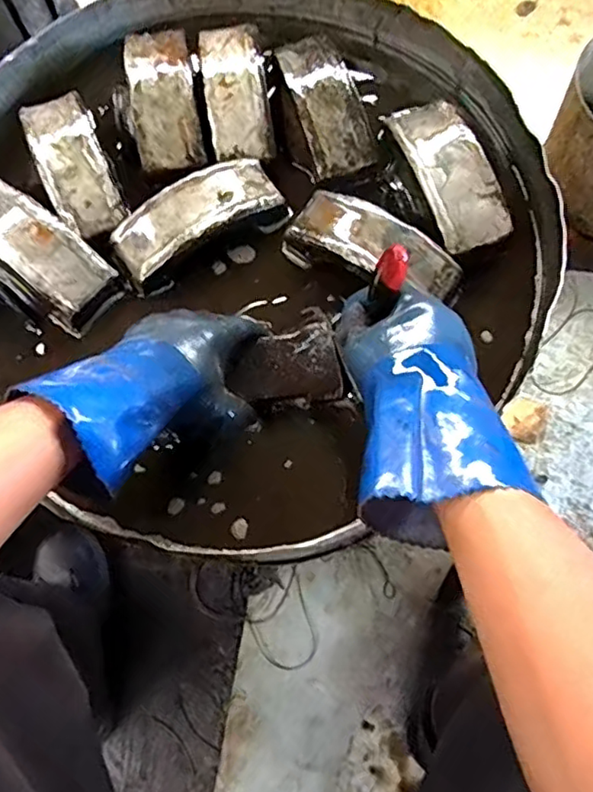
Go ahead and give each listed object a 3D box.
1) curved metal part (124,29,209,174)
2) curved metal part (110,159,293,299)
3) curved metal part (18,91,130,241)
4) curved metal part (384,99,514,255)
[{"bbox_3d":[-0.131,-0.292,0.597,0.064,0.030,0.152,-10,73,-1],"label":"curved metal part"},{"bbox_3d":[-0.093,-0.166,0.571,0.163,0.041,0.067,-32,75,-8],"label":"curved metal part"},{"bbox_3d":[-0.212,-0.223,0.580,0.060,0.032,0.150,-23,74,-5],"label":"curved metal part"},{"bbox_3d":[0.141,-0.209,0.561,0.059,0.025,0.154,-20,73,-4],"label":"curved metal part"}]

